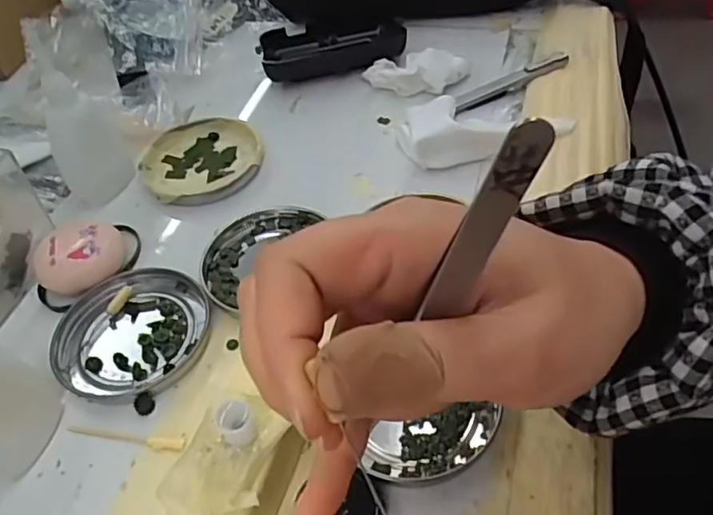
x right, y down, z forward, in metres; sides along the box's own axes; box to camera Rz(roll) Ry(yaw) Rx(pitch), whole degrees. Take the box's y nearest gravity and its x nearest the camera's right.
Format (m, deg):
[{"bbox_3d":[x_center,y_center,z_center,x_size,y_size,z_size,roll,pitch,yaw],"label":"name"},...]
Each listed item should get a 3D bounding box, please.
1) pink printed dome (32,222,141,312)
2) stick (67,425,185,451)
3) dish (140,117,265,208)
[{"bbox_3d":[-0.154,-0.002,0.345,0.058,0.022,0.043,-27,51,-17],"label":"pink printed dome"},{"bbox_3d":[-0.107,0.082,0.278,0.059,0.004,0.006,4,49,10],"label":"stick"},{"bbox_3d":[-0.104,-0.066,0.409,0.078,0.011,0.078,-3,48,4],"label":"dish"}]

